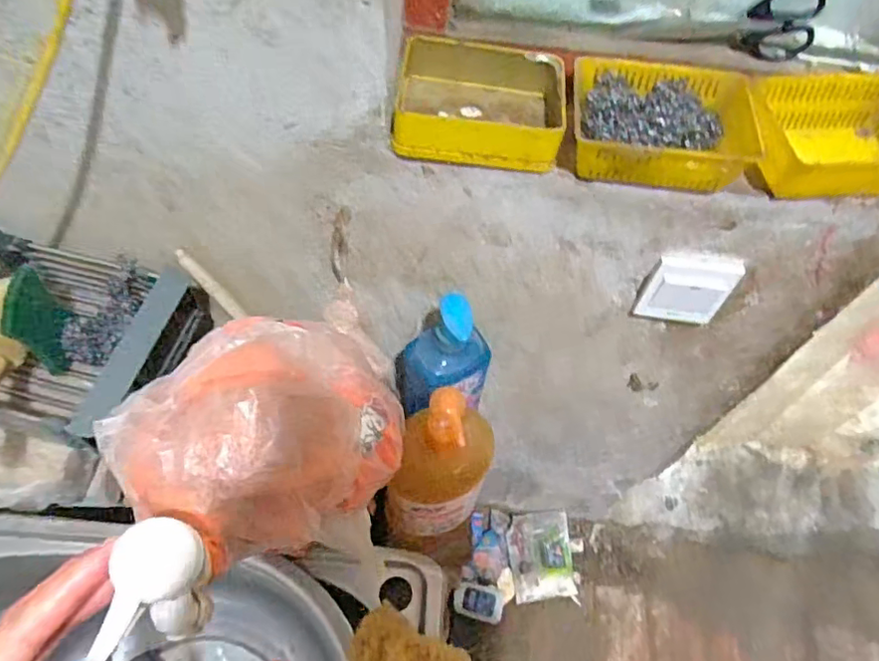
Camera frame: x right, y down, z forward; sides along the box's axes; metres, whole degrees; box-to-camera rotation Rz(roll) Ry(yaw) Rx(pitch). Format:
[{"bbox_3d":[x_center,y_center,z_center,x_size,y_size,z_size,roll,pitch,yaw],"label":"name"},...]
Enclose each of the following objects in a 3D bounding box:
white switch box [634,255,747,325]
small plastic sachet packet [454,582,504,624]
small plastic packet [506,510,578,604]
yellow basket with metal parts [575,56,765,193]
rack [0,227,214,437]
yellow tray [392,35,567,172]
[{"bbox_3d":[0.271,-0.042,0.614,0.088,0.096,0.017,5,56,-1],"label":"white switch box"},{"bbox_3d":[0.081,0.556,1.164,0.100,0.015,0.068,13,56,4],"label":"small plastic sachet packet"},{"bbox_3d":[0.219,0.480,1.215,0.135,0.010,0.169,-4,68,-7],"label":"small plastic packet"},{"bbox_3d":[0.196,-0.180,0.510,0.170,0.056,0.115,5,56,-1],"label":"yellow basket with metal parts"},{"bbox_3d":[-0.412,-0.006,0.612,0.260,0.112,0.178,7,55,0],"label":"rack"},{"bbox_3d":[0.037,-0.217,0.531,0.157,0.051,0.131,5,56,-1],"label":"yellow tray"}]

